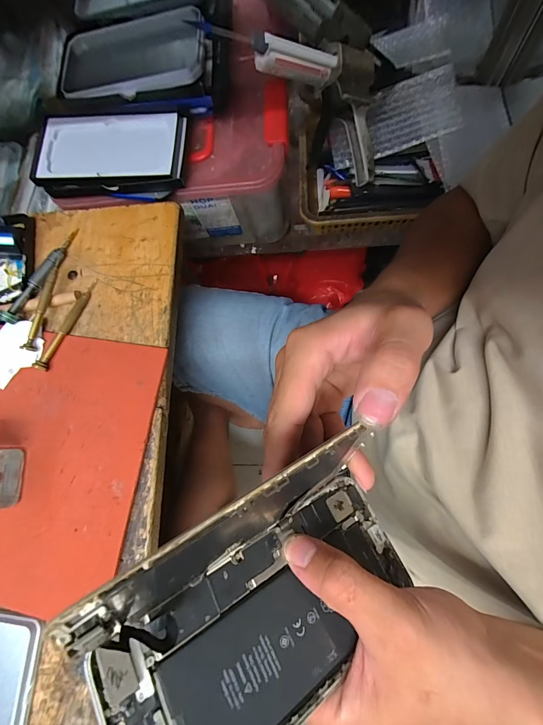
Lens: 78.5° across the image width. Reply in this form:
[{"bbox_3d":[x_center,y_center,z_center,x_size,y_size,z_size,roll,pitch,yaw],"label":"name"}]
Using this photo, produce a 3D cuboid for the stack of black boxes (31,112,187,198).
[{"bbox_3d":[-0.195,-0.252,0.400,0.179,0.026,0.091,0,78,7],"label":"stack of black boxes"}]

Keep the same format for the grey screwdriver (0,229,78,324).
[{"bbox_3d":[-0.248,-0.095,0.360,0.015,0.015,0.122,24,82,12],"label":"grey screwdriver"}]

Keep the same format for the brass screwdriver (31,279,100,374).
[{"bbox_3d":[-0.214,-0.041,0.347,0.011,0.011,0.107,21,81,11],"label":"brass screwdriver"}]

